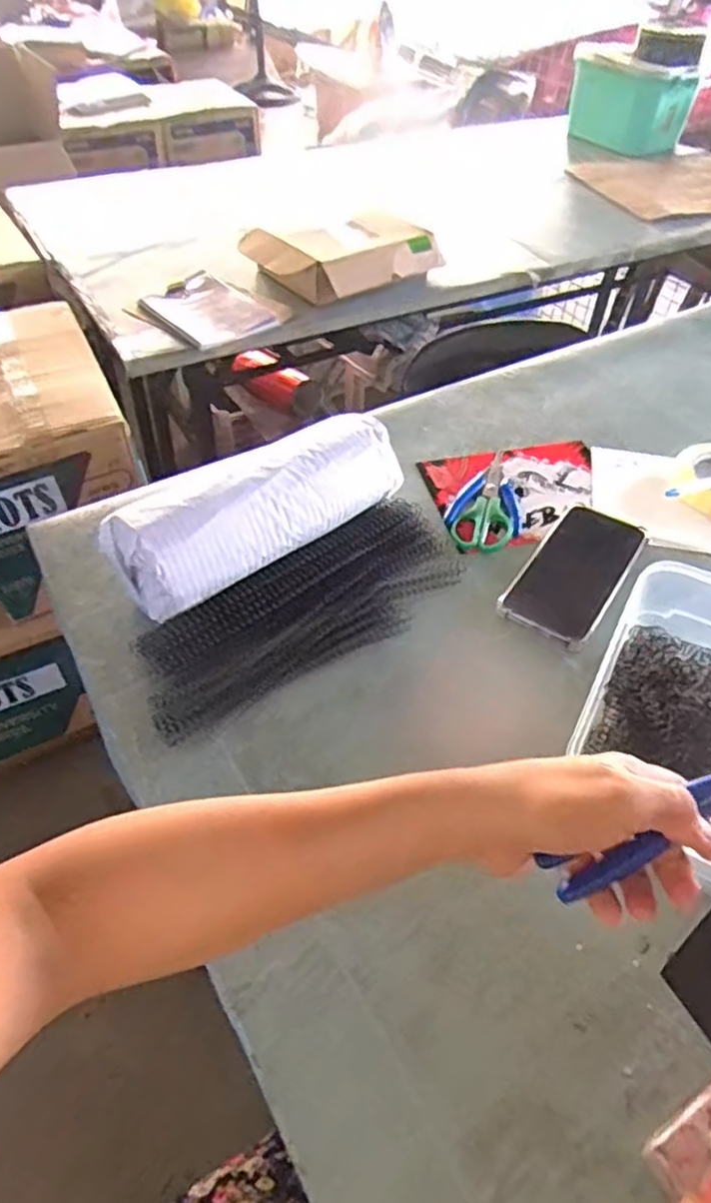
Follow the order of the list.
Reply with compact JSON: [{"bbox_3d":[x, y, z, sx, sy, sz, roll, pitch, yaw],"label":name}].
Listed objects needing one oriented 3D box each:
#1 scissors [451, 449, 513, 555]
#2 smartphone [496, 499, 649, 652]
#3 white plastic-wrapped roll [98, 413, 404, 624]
[{"bbox_3d":[0.139,-0.108,0.697,0.054,0.005,0.165,16,49,10],"label":"scissors"},{"bbox_3d":[0.201,-0.032,0.623,0.082,0.014,0.174,28,52,20],"label":"smartphone"},{"bbox_3d":[-0.081,-0.077,0.597,0.259,0.090,0.084,-30,56,-25],"label":"white plastic-wrapped roll"}]

